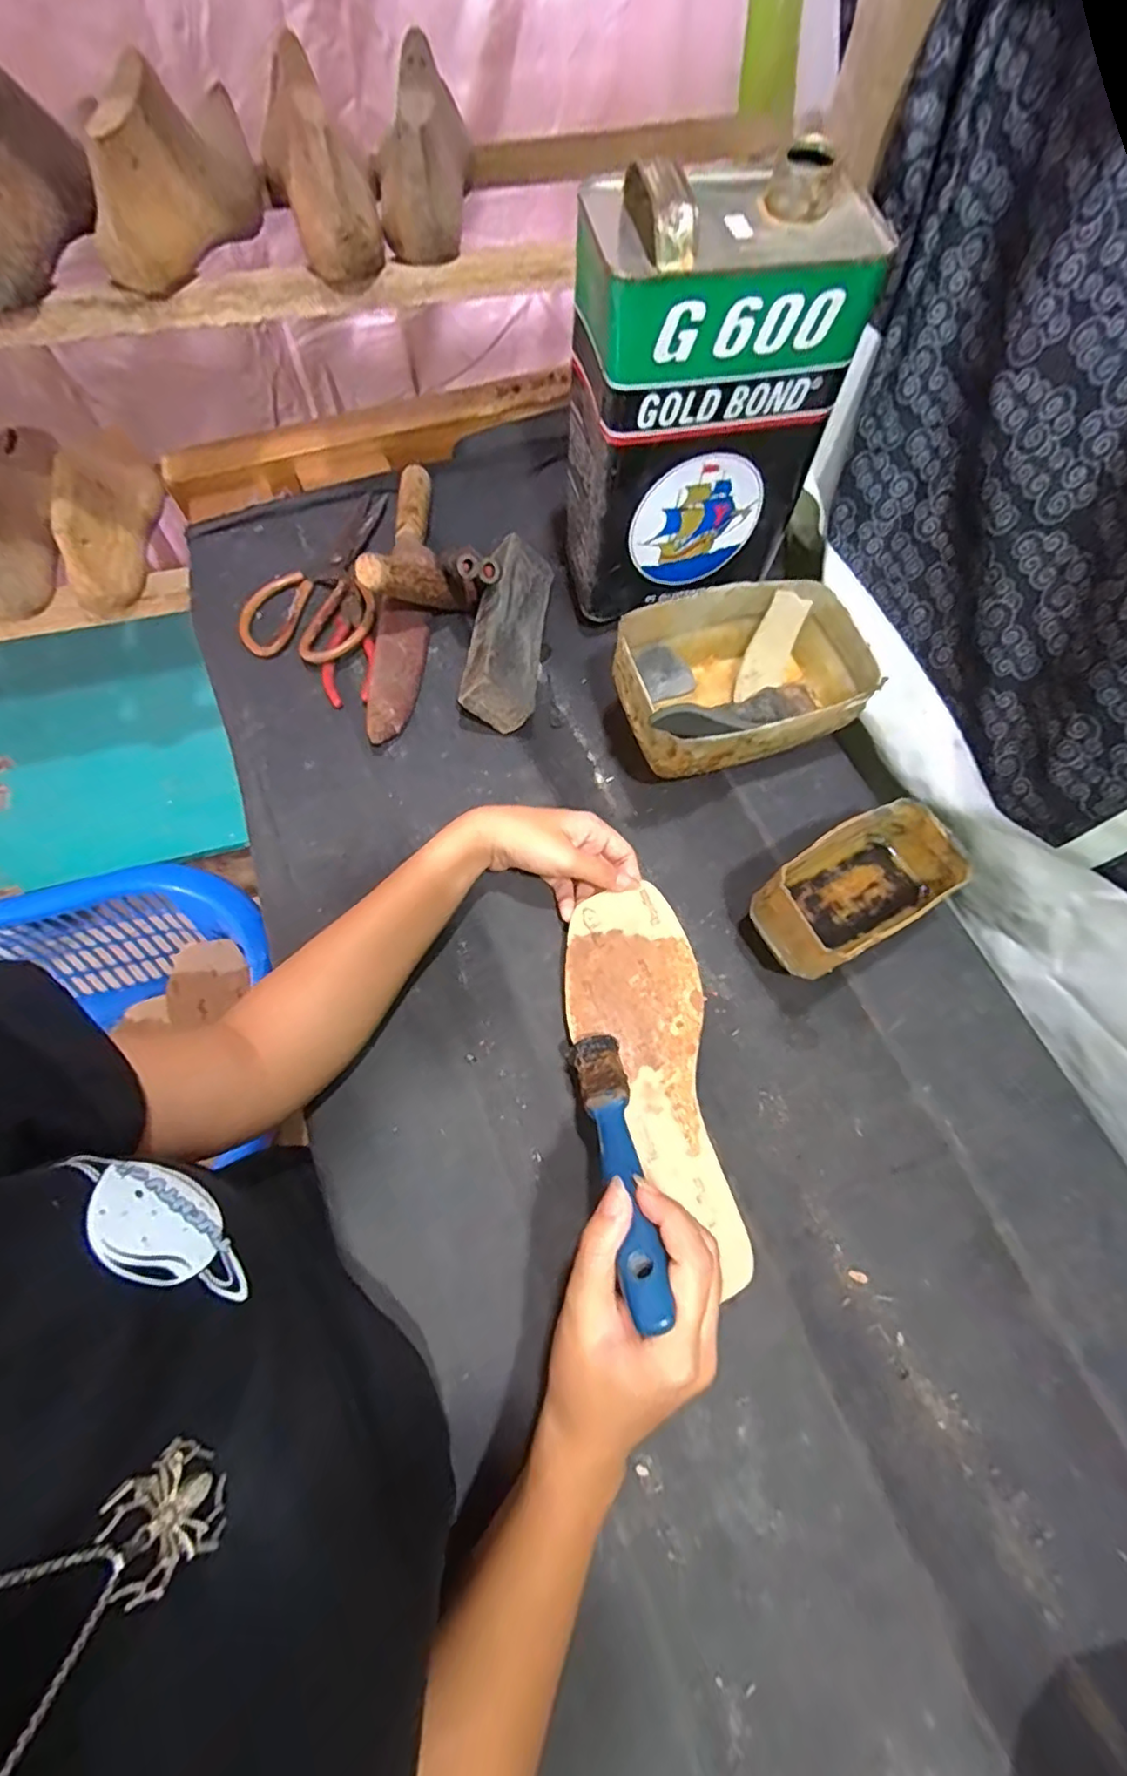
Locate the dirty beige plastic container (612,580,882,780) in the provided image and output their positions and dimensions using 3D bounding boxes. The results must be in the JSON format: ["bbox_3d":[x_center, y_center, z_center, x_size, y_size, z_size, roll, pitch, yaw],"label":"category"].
[{"bbox_3d":[0.134,-0.158,0.477,0.179,0.070,0.124,-16,69,-9],"label":"dirty beige plastic container"}]

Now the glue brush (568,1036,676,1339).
[{"bbox_3d":[0.027,0.132,0.309,0.026,0.017,0.157,-5,26,-5],"label":"glue brush"}]

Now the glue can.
[{"bbox_3d":[0.092,-0.333,0.442,0.160,0.227,0.102,-16,68,-12],"label":"glue can"}]

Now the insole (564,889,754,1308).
[{"bbox_3d":[0.061,0.117,0.386,0.085,0.007,0.236,-15,74,-9],"label":"insole"}]

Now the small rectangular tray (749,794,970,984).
[{"bbox_3d":[0.196,0.000,0.415,0.128,0.061,0.076,-26,71,-12],"label":"small rectangular tray"}]

